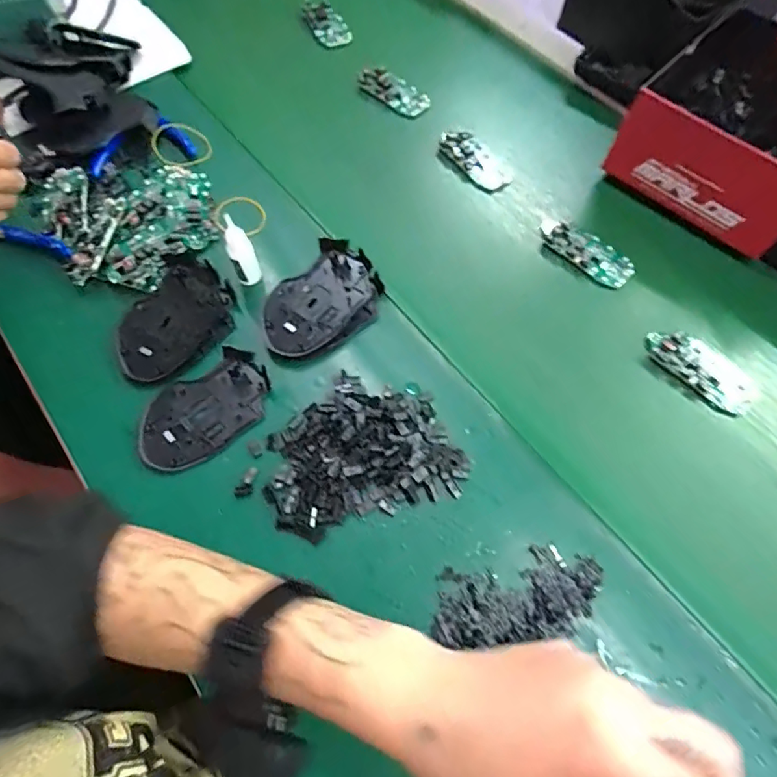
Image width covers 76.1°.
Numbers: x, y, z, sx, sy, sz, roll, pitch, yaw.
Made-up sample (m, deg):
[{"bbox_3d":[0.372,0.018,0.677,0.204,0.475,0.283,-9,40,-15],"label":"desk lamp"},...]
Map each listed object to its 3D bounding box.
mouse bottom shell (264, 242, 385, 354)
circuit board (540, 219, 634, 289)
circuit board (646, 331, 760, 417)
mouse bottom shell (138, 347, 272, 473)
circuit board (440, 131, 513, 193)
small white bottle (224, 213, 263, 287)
[{"bbox_3d":[-0.063,-0.080,0.446,0.071,0.032,0.113,41,70,17],"label":"mouse bottom shell"},{"bbox_3d":[0.201,-0.143,0.501,0.101,0.009,0.045,39,70,16],"label":"circuit board"},{"bbox_3d":[0.284,-0.019,0.449,0.099,0.016,0.049,42,71,17],"label":"circuit board"},{"bbox_3d":[-0.154,0.018,0.414,0.114,0.011,0.073,-36,70,-16],"label":"mouse bottom shell"},{"bbox_3d":[0.101,-0.257,0.556,0.048,0.012,0.093,-37,70,-17],"label":"circuit board"},{"bbox_3d":[-0.131,-0.122,0.440,0.021,0.070,0.017,-15,66,-8],"label":"small white bottle"}]

